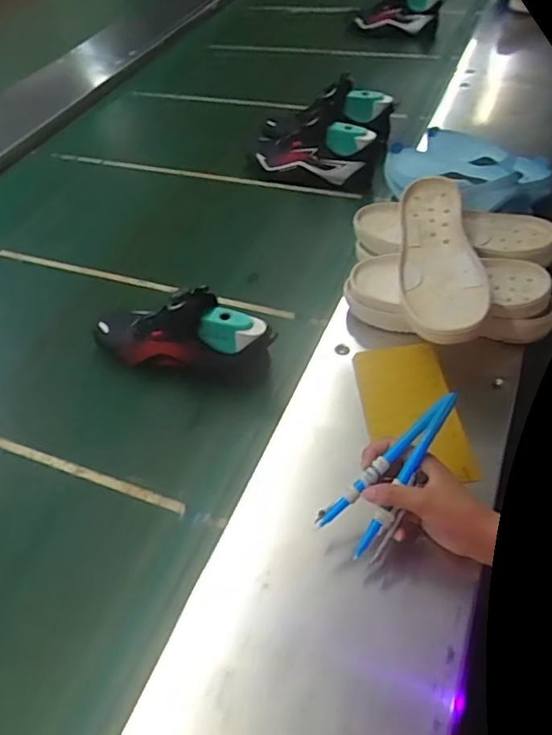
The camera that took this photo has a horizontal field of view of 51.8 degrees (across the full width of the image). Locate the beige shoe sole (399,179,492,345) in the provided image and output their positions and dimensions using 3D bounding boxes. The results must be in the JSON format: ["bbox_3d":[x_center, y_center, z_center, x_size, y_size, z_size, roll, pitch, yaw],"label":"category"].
[{"bbox_3d":[0.196,-0.134,0.681,0.096,0.048,0.256,-2,48,6],"label":"beige shoe sole"}]

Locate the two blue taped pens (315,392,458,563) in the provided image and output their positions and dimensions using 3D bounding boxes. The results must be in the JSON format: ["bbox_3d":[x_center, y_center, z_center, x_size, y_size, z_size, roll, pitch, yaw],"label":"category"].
[{"bbox_3d":[0.108,0.090,0.508,0.060,0.025,0.164,34,80,30],"label":"two blue taped pens"}]

